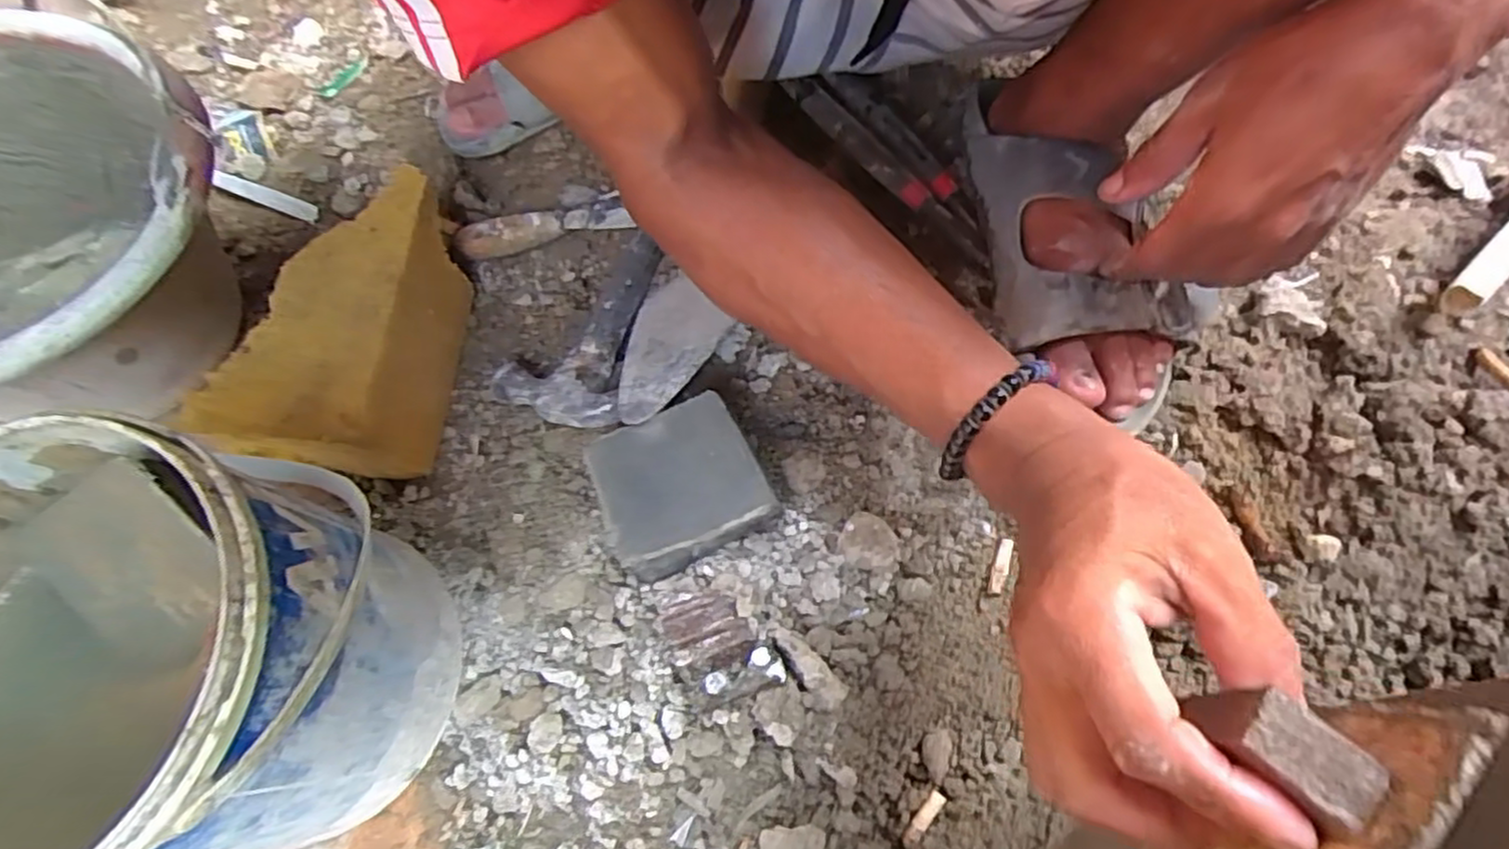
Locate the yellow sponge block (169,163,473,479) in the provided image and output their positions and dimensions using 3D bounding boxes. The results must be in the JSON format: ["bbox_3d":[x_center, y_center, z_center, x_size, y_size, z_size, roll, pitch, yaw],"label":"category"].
[{"bbox_3d":[-0.268,-0.063,0.483,0.129,0.073,0.183,2,65,1],"label":"yellow sponge block"}]

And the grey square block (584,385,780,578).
[{"bbox_3d":[-0.044,0.036,0.415,0.085,0.047,0.077,-22,67,-10],"label":"grey square block"}]

